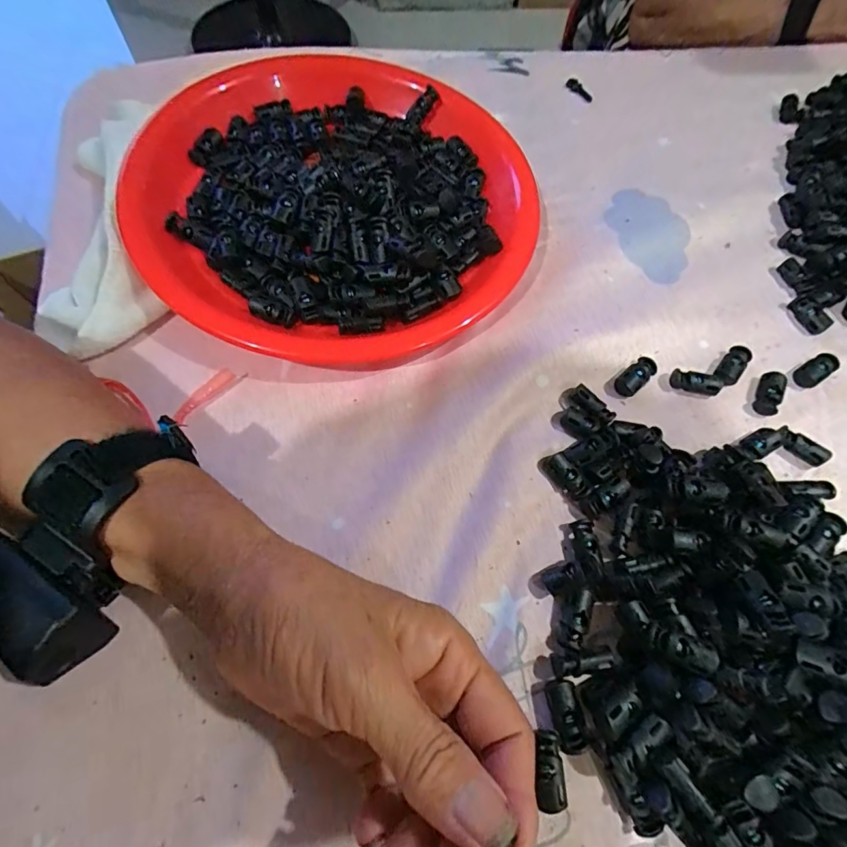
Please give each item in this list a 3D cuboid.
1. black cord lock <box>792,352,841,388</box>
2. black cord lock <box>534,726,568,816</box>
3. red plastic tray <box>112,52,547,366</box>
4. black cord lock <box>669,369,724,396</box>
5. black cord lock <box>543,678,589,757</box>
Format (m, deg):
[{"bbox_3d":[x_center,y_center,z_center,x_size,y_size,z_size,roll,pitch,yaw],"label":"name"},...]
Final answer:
[{"bbox_3d":[0.245,-0.033,0.284,0.033,0.007,0.013,-29,71,-15],"label":"black cord lock"},{"bbox_3d":[0.054,0.148,0.195,0.011,0.009,0.028,5,66,-1],"label":"black cord lock"},{"bbox_3d":[-0.056,-0.158,0.308,0.246,0.035,0.256,-5,67,-5],"label":"red plastic tray"},{"bbox_3d":[0.166,-0.025,0.278,0.028,0.008,0.011,15,66,3],"label":"black cord lock"},{"bbox_3d":[0.064,0.130,0.203,0.013,0.007,0.028,-9,67,-7],"label":"black cord lock"}]

